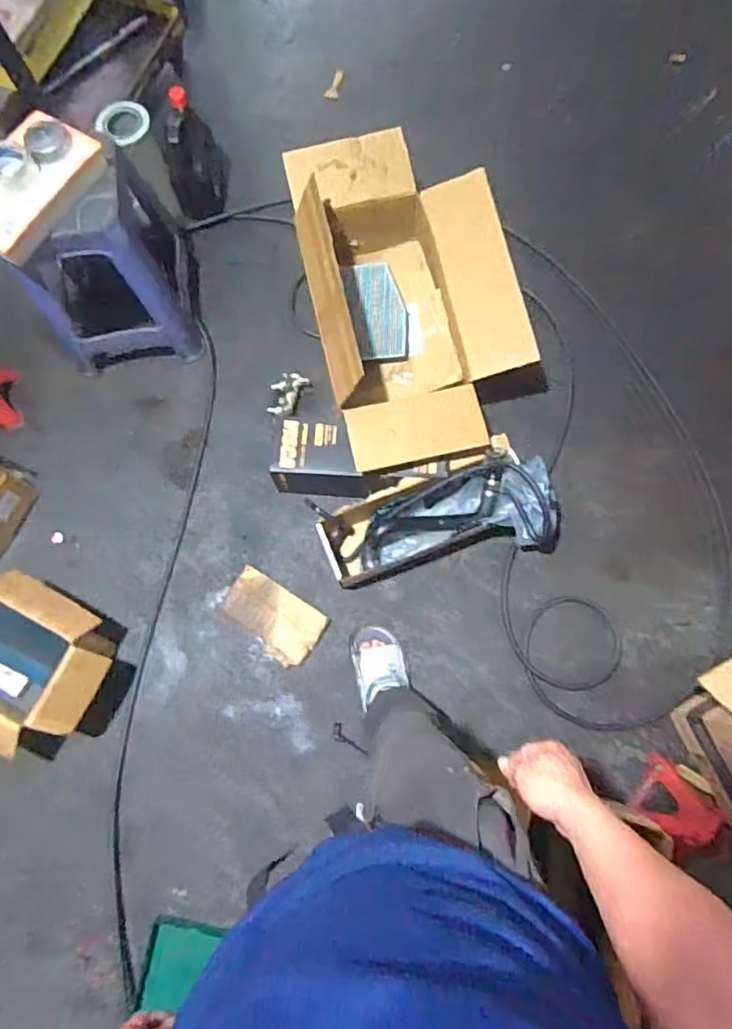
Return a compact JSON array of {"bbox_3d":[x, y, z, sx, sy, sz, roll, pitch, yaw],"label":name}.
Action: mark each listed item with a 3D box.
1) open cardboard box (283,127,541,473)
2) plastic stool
[{"bbox_3d":[0.110,-0.570,1.499,0.478,0.253,0.852,-13,75,-1],"label":"open cardboard box"},{"bbox_3d":[-0.678,-0.671,1.514,0.378,0.453,0.404,-10,75,-1],"label":"plastic stool"}]

